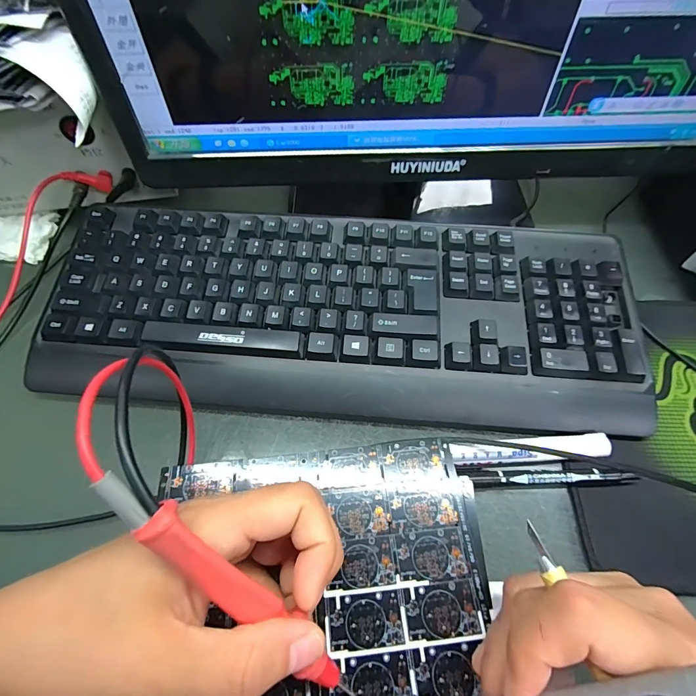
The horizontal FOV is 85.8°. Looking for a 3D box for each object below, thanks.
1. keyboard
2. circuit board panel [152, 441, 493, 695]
[{"bbox_3d":[-0.004,-0.030,0.287,0.427,0.041,0.155,4,61,1],"label":"keyboard"},{"bbox_3d":[-0.013,0.130,0.182,0.165,0.004,0.159,-1,60,-2],"label":"circuit board panel"}]

